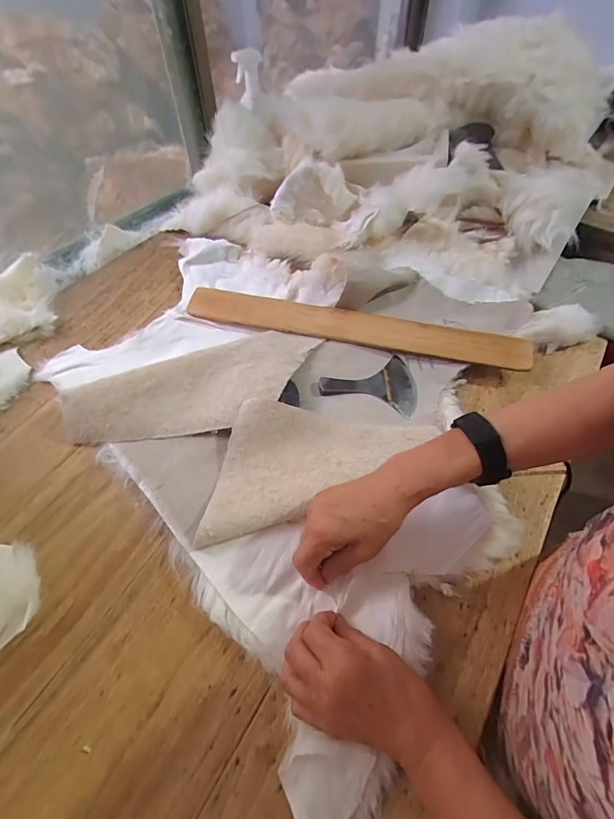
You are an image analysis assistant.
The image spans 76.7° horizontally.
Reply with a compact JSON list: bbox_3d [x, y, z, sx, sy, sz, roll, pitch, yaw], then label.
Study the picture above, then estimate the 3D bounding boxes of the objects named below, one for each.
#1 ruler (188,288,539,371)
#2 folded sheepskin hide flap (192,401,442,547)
[{"bbox_3d":[0.066,-0.123,0.572,0.496,0.008,0.054,11,73,8],"label":"ruler"},{"bbox_3d":[0.001,0.042,0.460,0.279,0.027,0.144,-19,57,-12],"label":"folded sheepskin hide flap"}]

